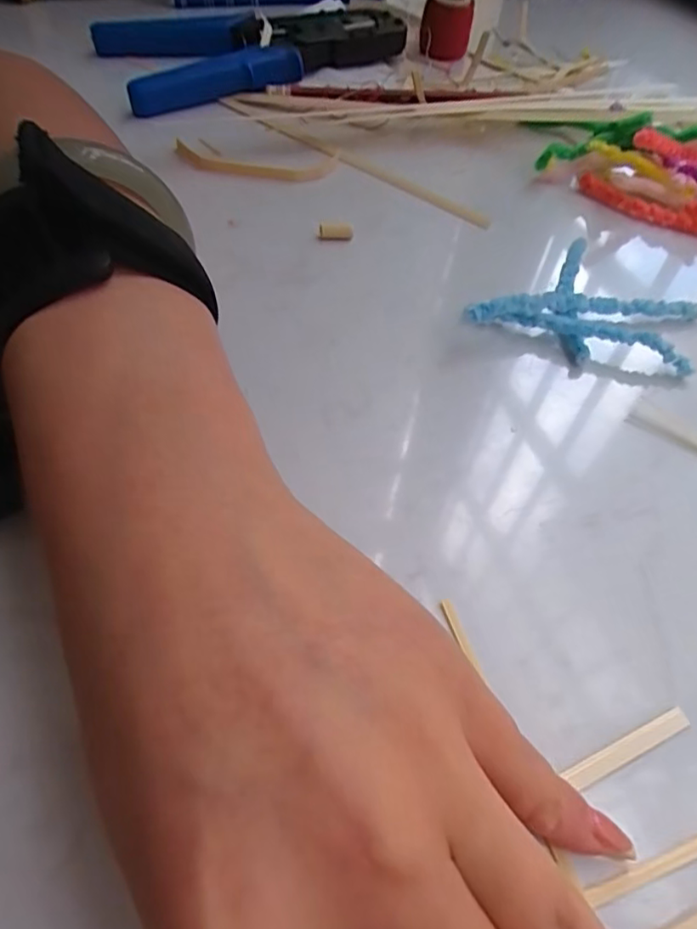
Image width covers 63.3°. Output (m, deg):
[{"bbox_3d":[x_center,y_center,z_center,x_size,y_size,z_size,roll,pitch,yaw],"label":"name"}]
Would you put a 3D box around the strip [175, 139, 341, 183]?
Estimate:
[{"bbox_3d":[-0.046,-0.154,0.288,0.083,0.007,0.022,1,53,-4],"label":"strip"}]

